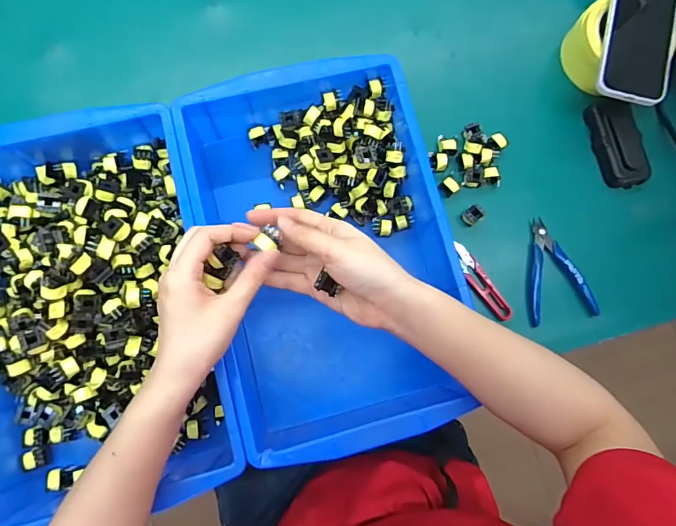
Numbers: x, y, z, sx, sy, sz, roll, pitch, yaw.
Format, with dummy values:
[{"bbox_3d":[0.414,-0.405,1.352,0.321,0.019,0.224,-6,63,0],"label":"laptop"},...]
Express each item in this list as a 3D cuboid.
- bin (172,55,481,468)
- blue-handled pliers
[{"bbox_3d":[-0.014,-0.006,0.469,0.239,0.096,0.384,-12,83,-5],"label":"bin"},{"bbox_3d":[0.247,0.008,0.514,0.075,0.012,0.117,-13,83,-5],"label":"blue-handled pliers"}]

